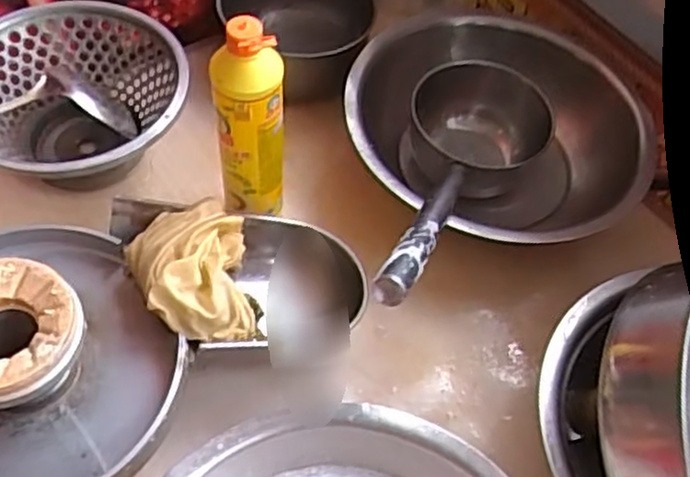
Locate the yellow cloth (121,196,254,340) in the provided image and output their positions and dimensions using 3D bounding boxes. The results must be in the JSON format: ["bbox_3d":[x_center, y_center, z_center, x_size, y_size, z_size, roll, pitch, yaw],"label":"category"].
[{"bbox_3d":[-0.131,0.027,0.607,0.099,0.073,0.120,-7,56,-8],"label":"yellow cloth"}]

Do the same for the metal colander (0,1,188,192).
[{"bbox_3d":[-0.267,-0.124,0.734,0.215,0.117,0.210,2,55,-2],"label":"metal colander"}]

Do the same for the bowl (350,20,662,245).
[{"bbox_3d":[0.140,-0.103,0.755,0.259,0.110,0.299,-18,58,-16],"label":"bowl"}]

